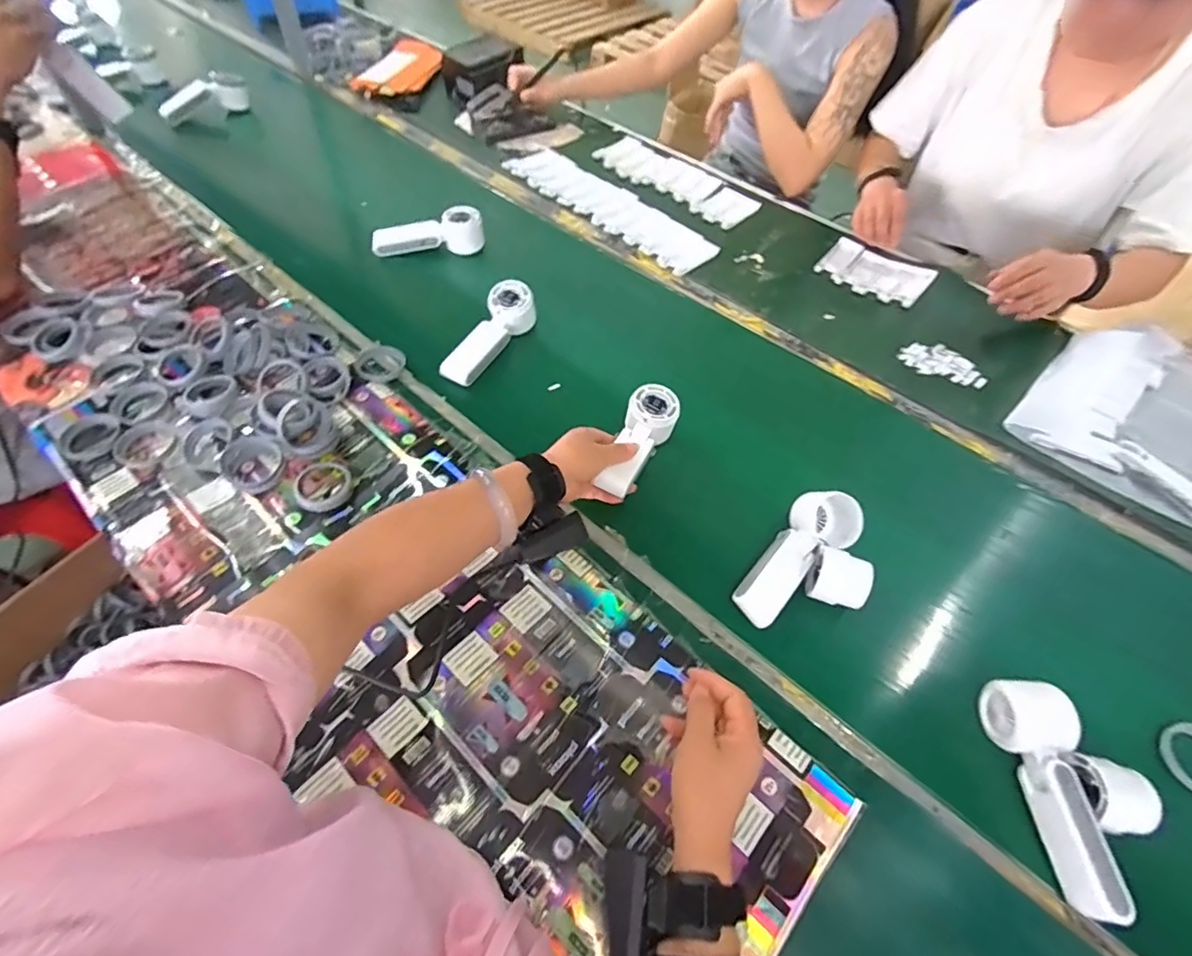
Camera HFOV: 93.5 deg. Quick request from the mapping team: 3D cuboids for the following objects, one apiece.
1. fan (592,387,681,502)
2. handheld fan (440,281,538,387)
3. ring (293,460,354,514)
[{"bbox_3d":[0.047,-0.039,0.631,0.057,0.045,0.161,22,52,11],"label":"fan"},{"bbox_3d":[-0.143,-0.189,0.753,0.053,0.045,0.166,29,71,15],"label":"handheld fan"},{"bbox_3d":[-0.296,0.009,0.611,0.059,0.005,0.067,-33,64,-24],"label":"ring"}]

